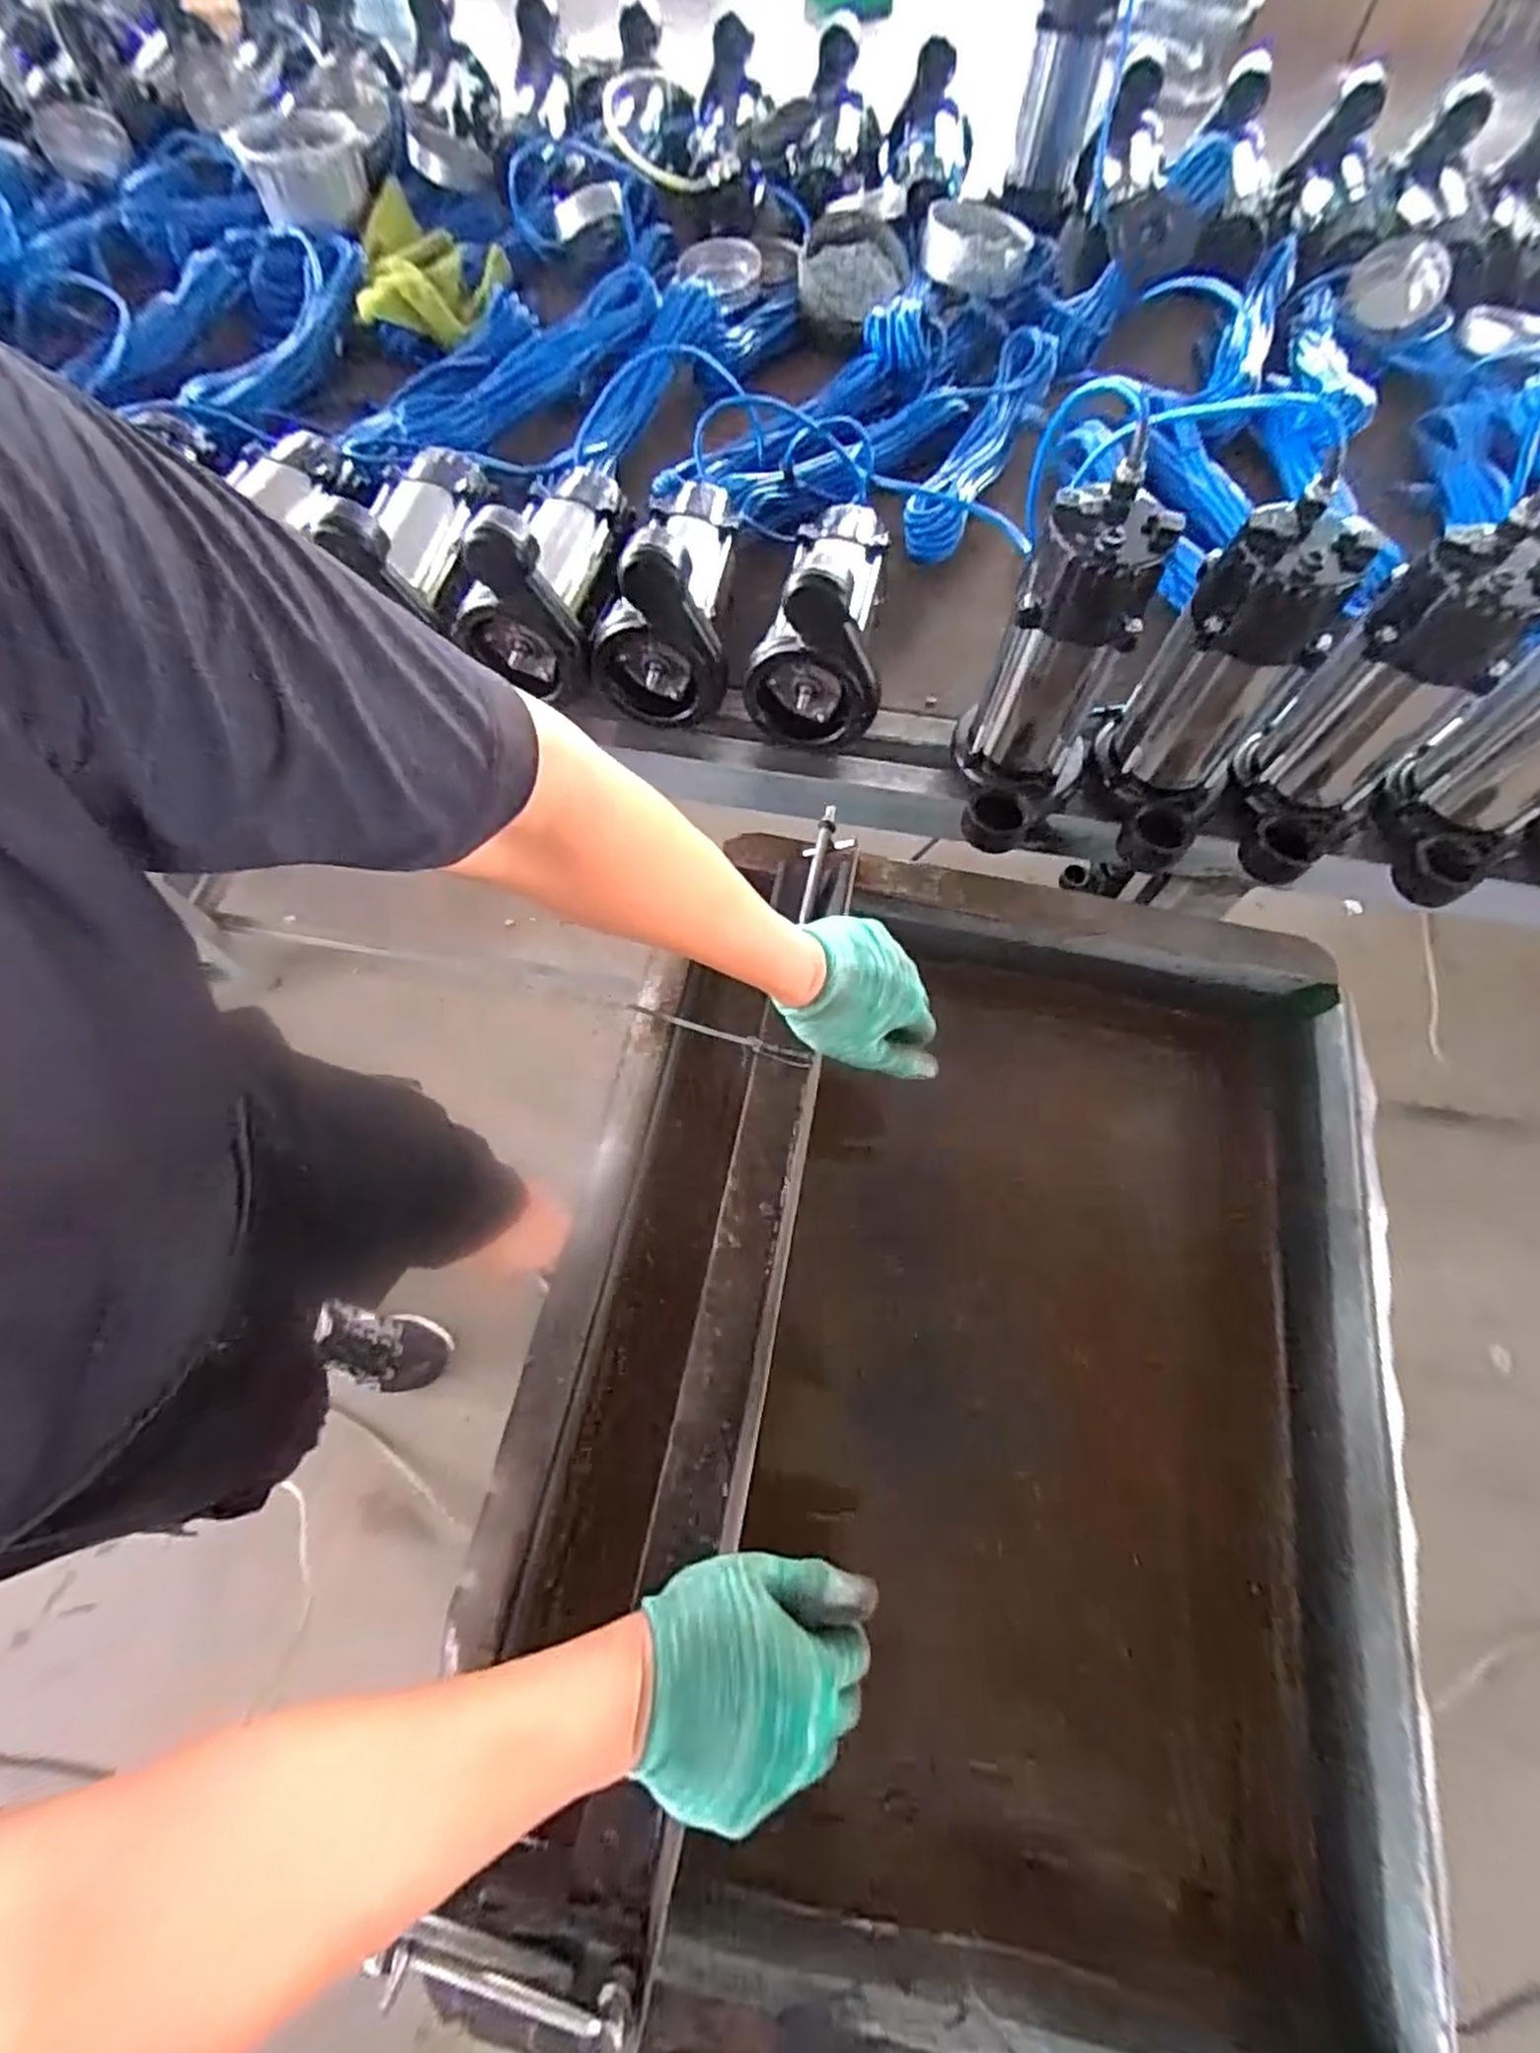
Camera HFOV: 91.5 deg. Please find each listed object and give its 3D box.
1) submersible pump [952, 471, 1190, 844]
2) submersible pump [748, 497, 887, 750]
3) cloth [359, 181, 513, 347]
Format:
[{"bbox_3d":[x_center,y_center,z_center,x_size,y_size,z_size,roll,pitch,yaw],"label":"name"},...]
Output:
[{"bbox_3d":[0.220,-0.270,0.602,0.112,0.231,0.154,22,69,8],"label":"submersible pump"},{"bbox_3d":[0.050,-0.405,0.696,0.122,0.163,0.237,4,68,1],"label":"submersible pump"},{"bbox_3d":[-0.440,-0.994,0.978,0.190,0.058,0.287,-8,68,-4],"label":"cloth"}]

